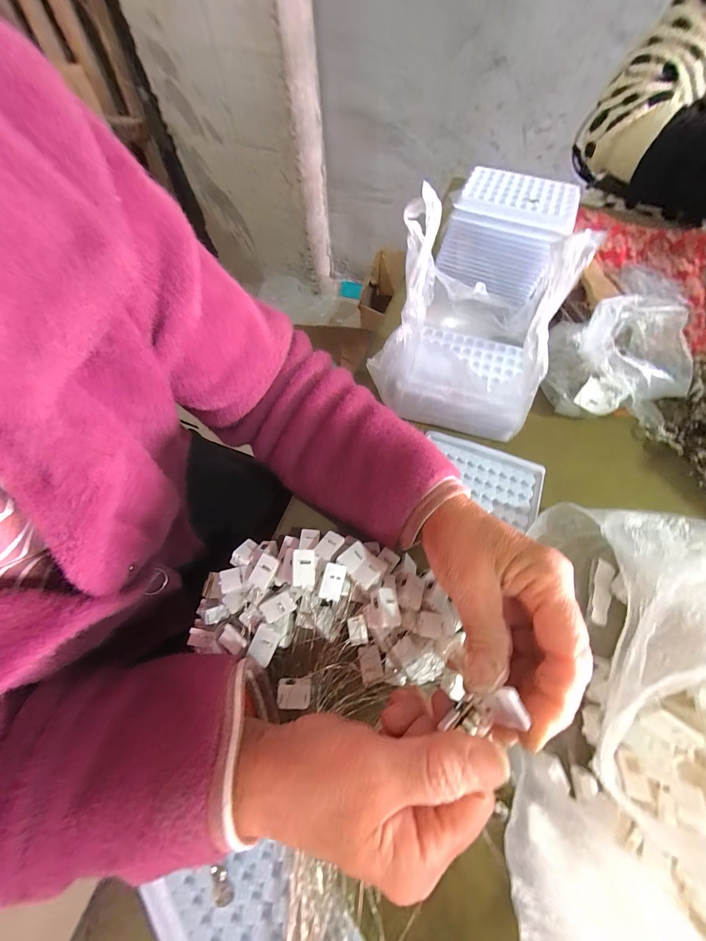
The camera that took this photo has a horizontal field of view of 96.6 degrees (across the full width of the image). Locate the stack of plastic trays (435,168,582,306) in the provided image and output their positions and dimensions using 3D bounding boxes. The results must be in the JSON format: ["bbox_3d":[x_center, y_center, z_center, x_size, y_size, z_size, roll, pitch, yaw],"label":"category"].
[{"bbox_3d":[0.185,-0.287,0.384,0.121,0.082,0.097,25,68,12],"label":"stack of plastic trays"}]

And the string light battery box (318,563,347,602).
[{"bbox_3d":[-0.016,0.086,0.243,0.017,0.004,0.027,19,76,-13],"label":"string light battery box"}]

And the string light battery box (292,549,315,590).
[{"bbox_3d":[-0.038,0.075,0.239,0.018,0.007,0.027,11,70,-22],"label":"string light battery box"}]

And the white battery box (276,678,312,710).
[{"bbox_3d":[-0.045,0.171,0.241,0.024,0.011,0.018,-2,65,0],"label":"white battery box"}]

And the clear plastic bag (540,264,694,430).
[{"bbox_3d":[0.290,-0.122,0.339,0.144,0.083,0.131,-39,70,-15],"label":"clear plastic bag"}]

